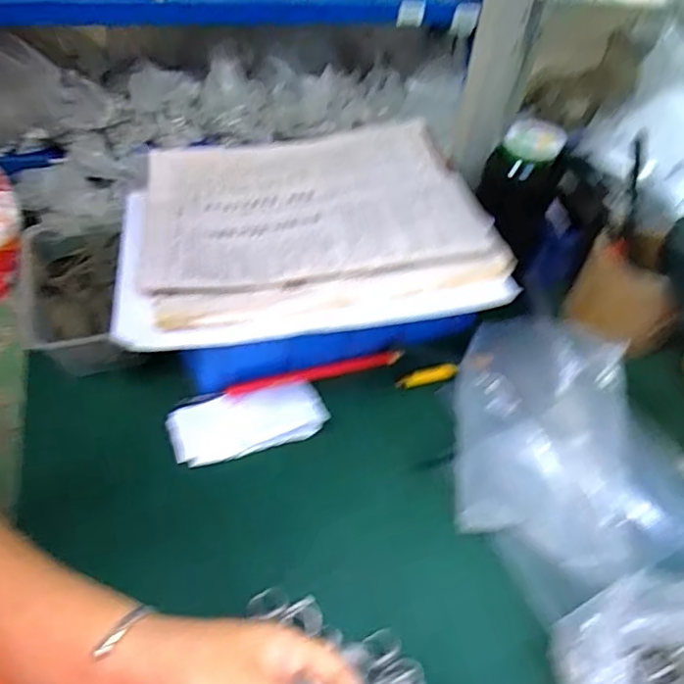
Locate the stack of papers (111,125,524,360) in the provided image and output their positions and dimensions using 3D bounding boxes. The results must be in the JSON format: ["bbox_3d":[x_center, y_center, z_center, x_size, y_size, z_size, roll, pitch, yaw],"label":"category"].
[{"bbox_3d":[-0.033,-0.105,0.478,0.293,0.045,0.230,-6,47,-10],"label":"stack of papers"}]

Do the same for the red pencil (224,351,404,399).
[{"bbox_3d":[-0.022,0.028,0.504,0.159,0.014,0.011,-13,48,-16],"label":"red pencil"}]

